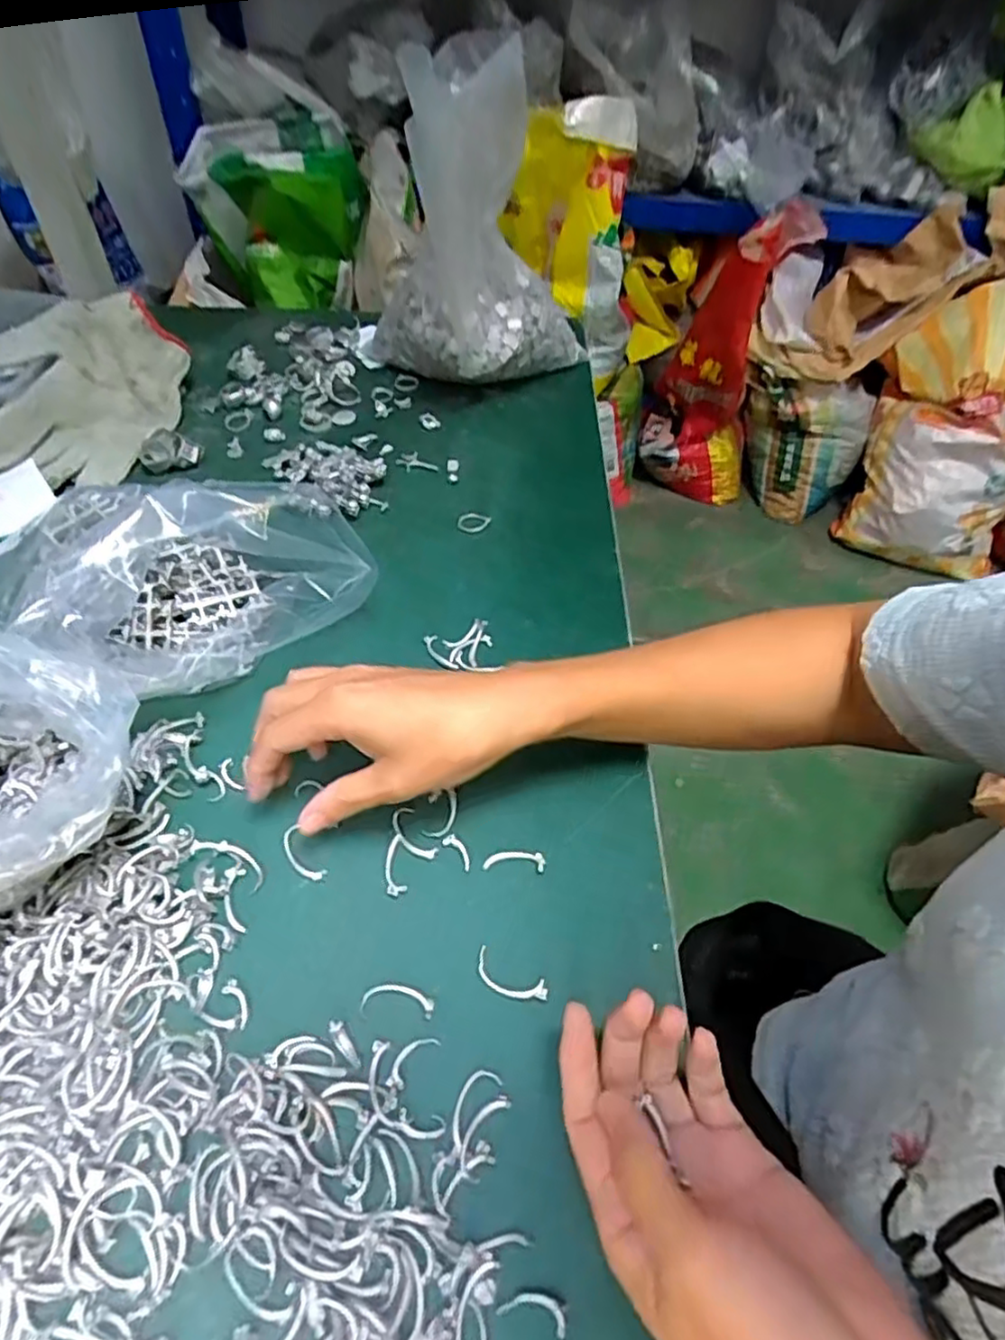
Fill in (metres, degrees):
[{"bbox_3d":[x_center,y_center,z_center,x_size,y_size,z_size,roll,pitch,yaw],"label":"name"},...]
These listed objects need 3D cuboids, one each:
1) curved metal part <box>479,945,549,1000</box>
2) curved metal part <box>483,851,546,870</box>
[{"bbox_3d":[0.004,0.136,0.302,0.034,0.004,0.014,24,54,14],"label":"curved metal part"},{"bbox_3d":[0.006,0.093,0.335,0.029,0.004,0.009,3,52,-2],"label":"curved metal part"}]

